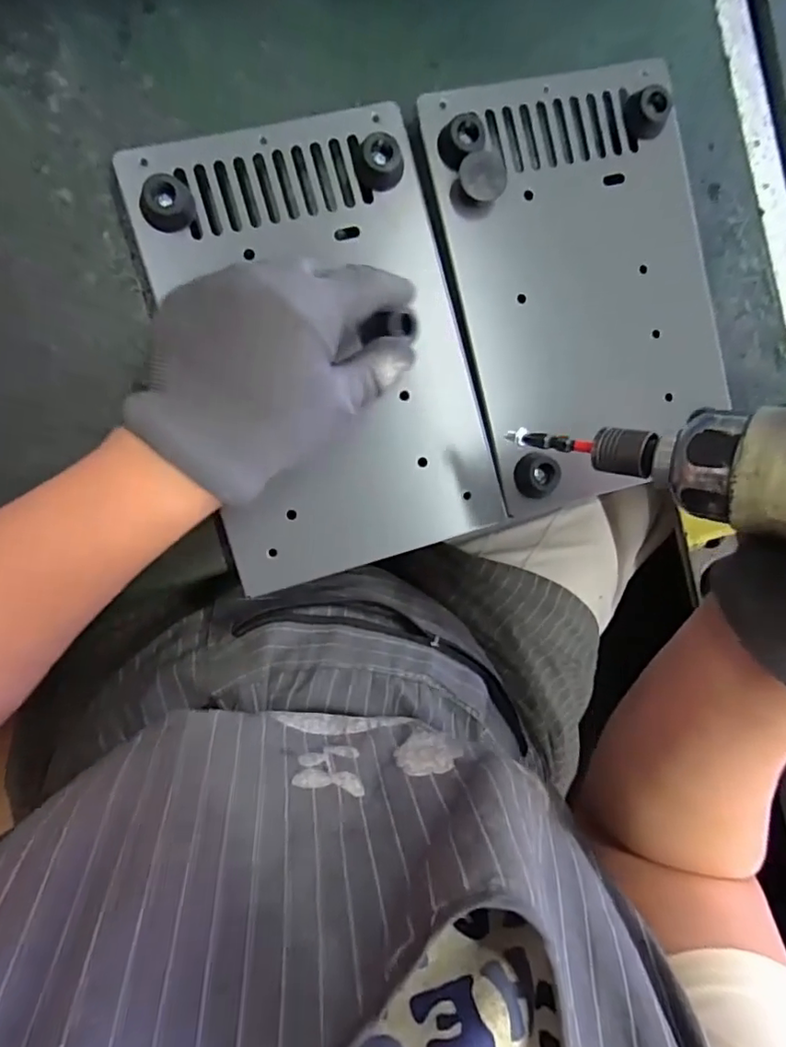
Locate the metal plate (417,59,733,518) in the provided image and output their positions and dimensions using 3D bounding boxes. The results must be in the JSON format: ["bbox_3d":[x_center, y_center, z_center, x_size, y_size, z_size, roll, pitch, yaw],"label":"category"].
[{"bbox_3d":[0.110,-0.133,0.321,0.149,0.026,0.224,-15,94,-8],"label":"metal plate"}]

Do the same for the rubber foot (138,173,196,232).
[{"bbox_3d":[-0.109,-0.156,0.277,0.025,0.015,0.020,-25,95,-7],"label":"rubber foot"}]

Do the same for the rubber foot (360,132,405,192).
[{"bbox_3d":[-0.005,-0.186,0.292,0.022,0.016,0.021,-1,92,-8],"label":"rubber foot"}]

